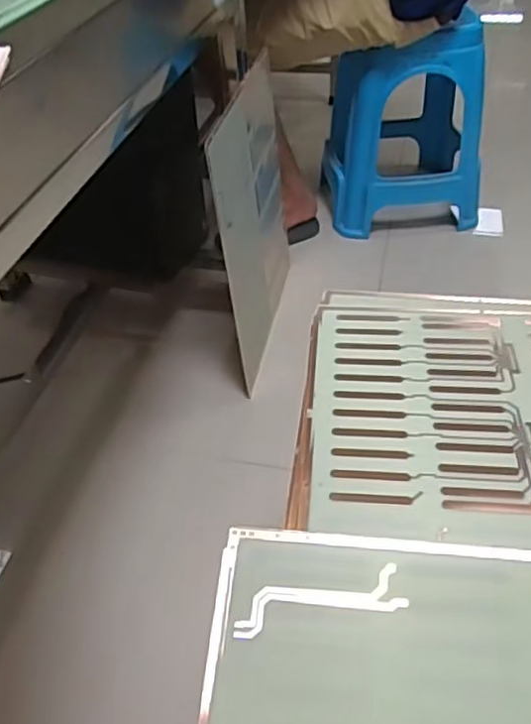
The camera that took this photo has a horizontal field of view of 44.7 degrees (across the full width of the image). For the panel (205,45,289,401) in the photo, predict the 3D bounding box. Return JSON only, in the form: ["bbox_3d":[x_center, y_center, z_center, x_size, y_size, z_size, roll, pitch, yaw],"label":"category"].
[{"bbox_3d":[-0.011,-0.264,1.203,0.014,0.477,0.449,2,41,14],"label":"panel"}]

